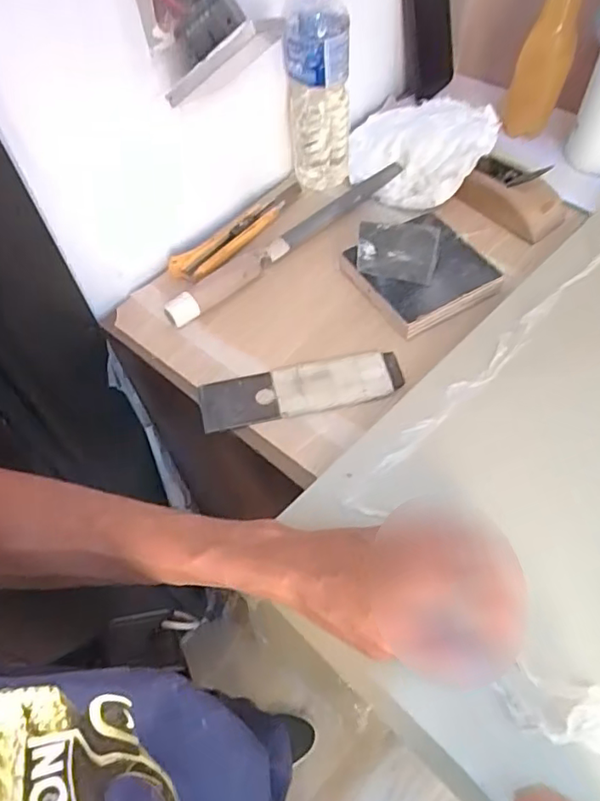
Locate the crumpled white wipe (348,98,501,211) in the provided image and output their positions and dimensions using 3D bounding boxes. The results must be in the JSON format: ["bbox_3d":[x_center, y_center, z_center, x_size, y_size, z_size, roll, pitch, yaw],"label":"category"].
[{"bbox_3d":[0.143,-0.310,0.687,0.169,0.067,0.197,6,62,6],"label":"crumpled white wipe"}]

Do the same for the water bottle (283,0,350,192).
[{"bbox_3d":[0.020,-0.334,0.617,0.062,0.210,0.065,-6,62,-1],"label":"water bottle"}]

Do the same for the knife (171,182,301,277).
[{"bbox_3d":[-0.077,-0.182,0.645,0.040,0.020,0.157,39,70,20],"label":"knife"}]

